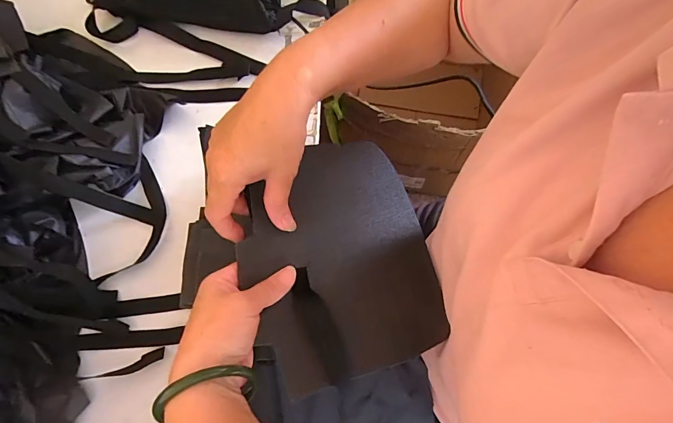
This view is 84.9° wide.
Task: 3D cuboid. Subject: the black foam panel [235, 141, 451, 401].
[{"bbox_3d":[0.008,0.045,0.356,0.182,0.015,0.212,-13,86,-23],"label":"black foam panel"}]

